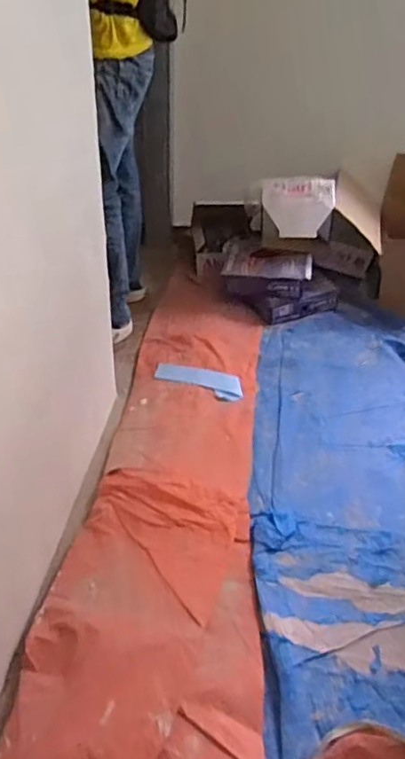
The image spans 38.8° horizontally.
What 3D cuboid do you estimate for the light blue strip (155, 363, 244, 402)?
[{"bbox_3d":[-0.013,0.005,1.547,0.246,0.056,0.071,9,38,10],"label":"light blue strip"}]

